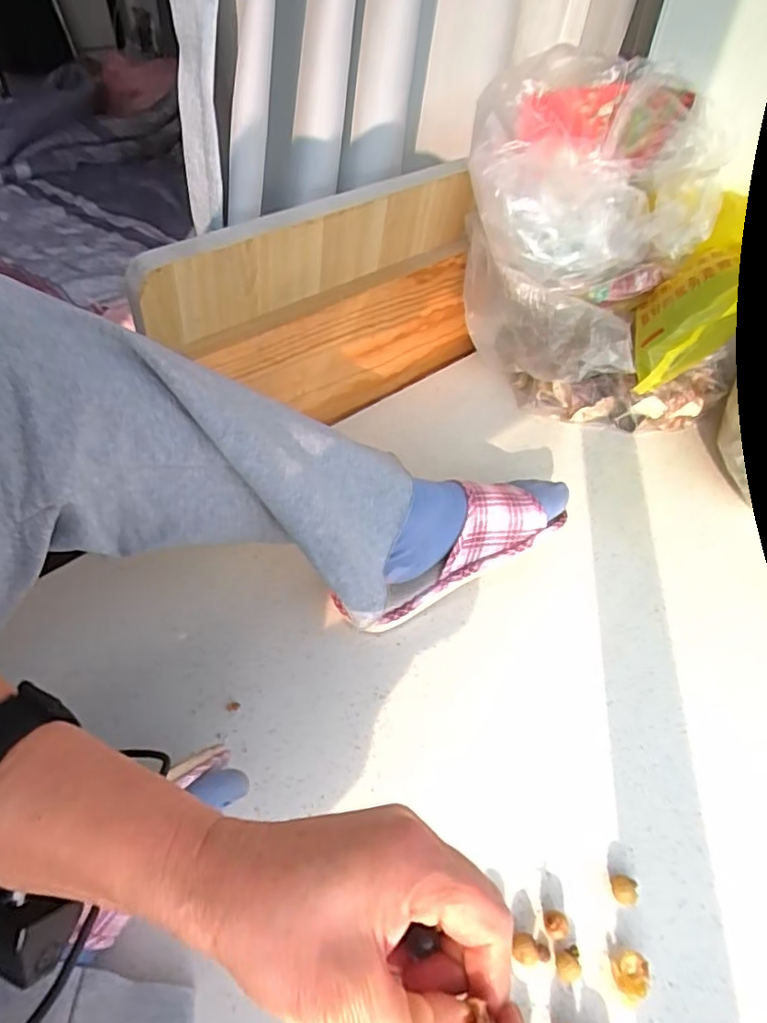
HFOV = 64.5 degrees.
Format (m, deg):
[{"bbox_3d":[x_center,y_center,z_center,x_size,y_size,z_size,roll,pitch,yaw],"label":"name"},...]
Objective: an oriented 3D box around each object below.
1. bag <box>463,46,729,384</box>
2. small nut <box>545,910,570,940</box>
[{"bbox_3d":[0.218,-0.325,0.715,0.254,0.288,0.176,13,48,9],"label":"bag"},{"bbox_3d":[0.118,0.282,0.415,0.016,0.011,0.017,-28,55,-25],"label":"small nut"}]

